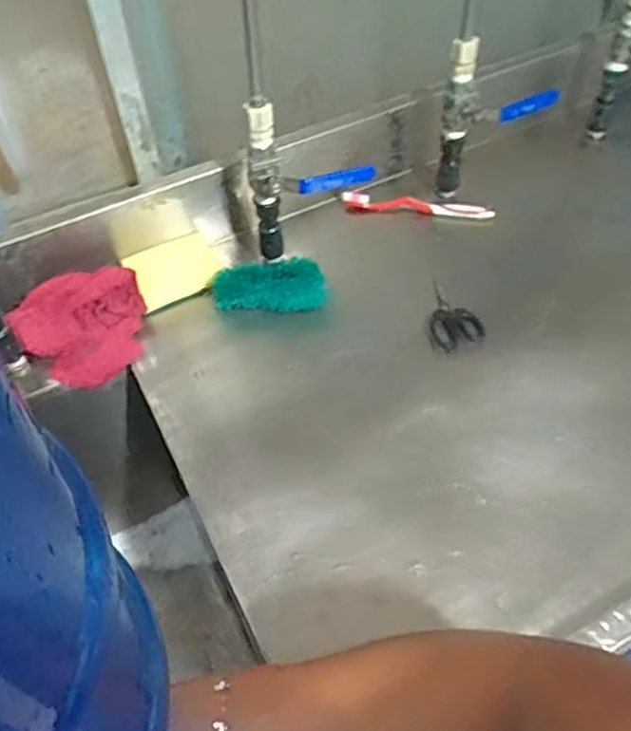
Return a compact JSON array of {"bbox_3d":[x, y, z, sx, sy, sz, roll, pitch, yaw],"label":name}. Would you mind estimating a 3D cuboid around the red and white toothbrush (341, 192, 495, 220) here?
[{"bbox_3d":[0.124,-0.197,0.855,0.183,0.015,0.028,7,51,9],"label":"red and white toothbrush"}]

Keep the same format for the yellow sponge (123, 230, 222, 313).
[{"bbox_3d":[-0.162,-0.109,0.789,0.098,0.009,0.075,-21,72,4],"label":"yellow sponge"}]

